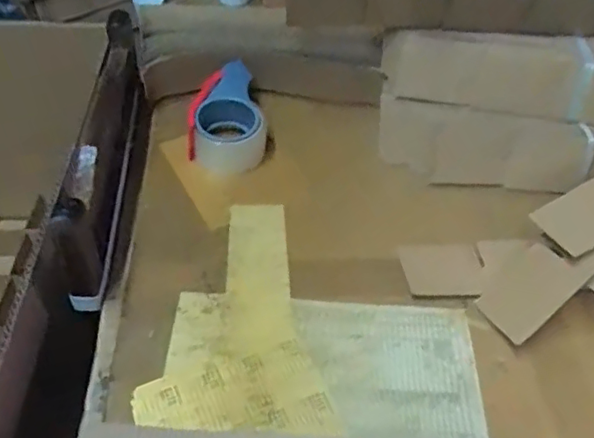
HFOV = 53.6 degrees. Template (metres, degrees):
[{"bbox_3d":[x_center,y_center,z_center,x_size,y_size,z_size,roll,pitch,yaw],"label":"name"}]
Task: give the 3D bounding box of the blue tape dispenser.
[{"bbox_3d":[-0.086,-0.131,0.748,0.094,0.083,0.110,2,48,-2],"label":"blue tape dispenser"}]

